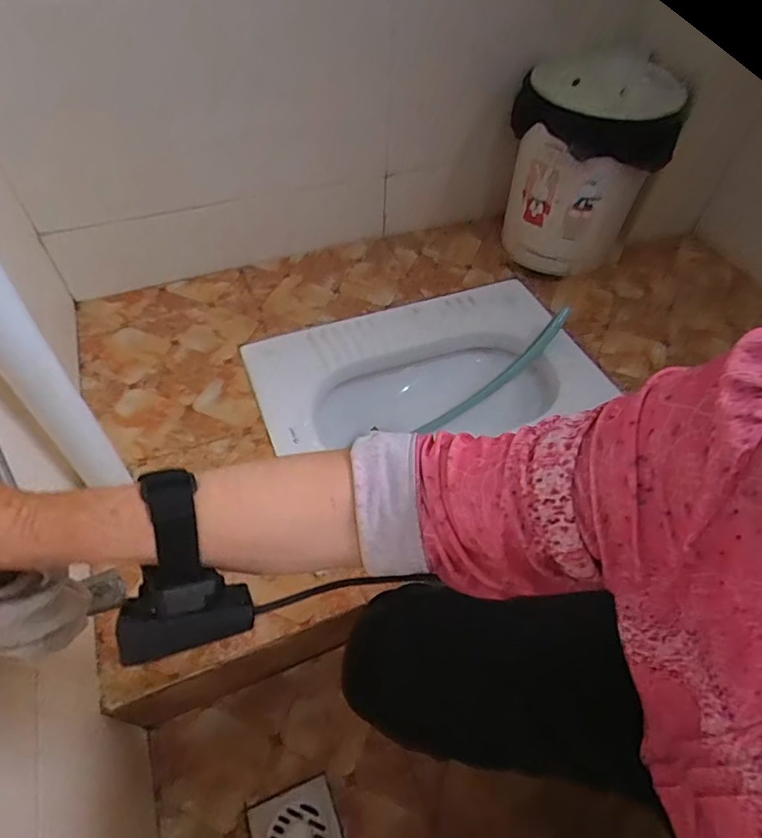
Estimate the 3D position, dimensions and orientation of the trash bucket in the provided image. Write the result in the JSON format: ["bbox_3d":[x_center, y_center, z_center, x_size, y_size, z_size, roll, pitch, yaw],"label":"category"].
[{"bbox_3d":[0.350,-0.430,0.928,0.254,0.308,0.254,1,53,-2],"label":"trash bucket"}]

